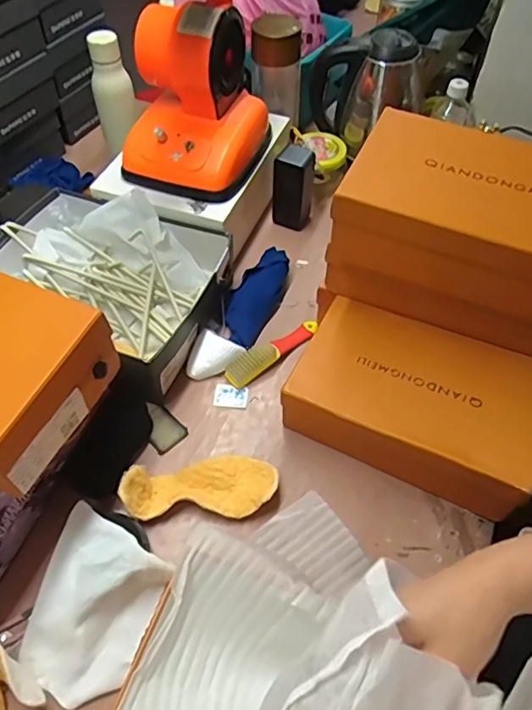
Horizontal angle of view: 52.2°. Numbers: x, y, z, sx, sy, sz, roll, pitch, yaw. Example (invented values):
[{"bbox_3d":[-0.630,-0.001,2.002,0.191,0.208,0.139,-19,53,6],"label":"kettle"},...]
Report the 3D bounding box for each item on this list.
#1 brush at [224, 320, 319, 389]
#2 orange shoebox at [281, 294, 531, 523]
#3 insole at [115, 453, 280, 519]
[{"bbox_3d":[0.012,-0.006,0.772,0.152,0.025,0.032,-32,61,-21],"label":"brush"},{"bbox_3d":[0.181,0.054,0.665,0.282,0.101,0.170,23,57,15],"label":"orange shoebox"},{"bbox_3d":[-0.075,0.151,0.637,0.174,0.044,0.069,-4,54,-3],"label":"insole"}]

